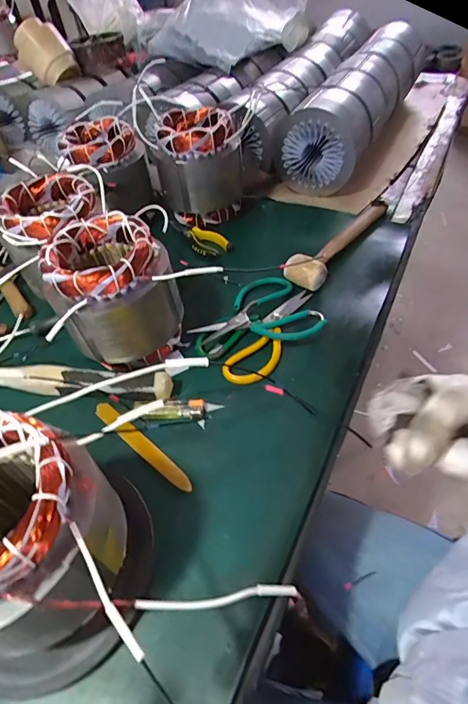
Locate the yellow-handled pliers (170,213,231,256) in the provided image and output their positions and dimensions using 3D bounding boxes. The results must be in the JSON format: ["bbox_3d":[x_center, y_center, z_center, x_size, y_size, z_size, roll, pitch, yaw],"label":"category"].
[{"bbox_3d":[-0.074,-0.217,0.753,0.054,0.024,0.154,-35,57,-23],"label":"yellow-handled pliers"}]

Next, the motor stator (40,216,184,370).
[{"bbox_3d":[-0.149,-0.077,0.531,0.144,0.155,0.141,-24,54,-15],"label":"motor stator"}]

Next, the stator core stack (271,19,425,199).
[{"bbox_3d":[0.255,-0.546,0.914,0.171,0.159,0.435,22,54,20],"label":"stator core stack"}]

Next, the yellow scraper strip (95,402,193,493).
[{"bbox_3d":[-0.108,0.108,0.474,0.162,0.005,0.021,34,61,27],"label":"yellow scraper strip"}]

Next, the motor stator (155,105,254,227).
[{"bbox_3d":[-0.060,-0.351,0.771,0.159,0.168,0.144,-5,51,0],"label":"motor stator"}]

